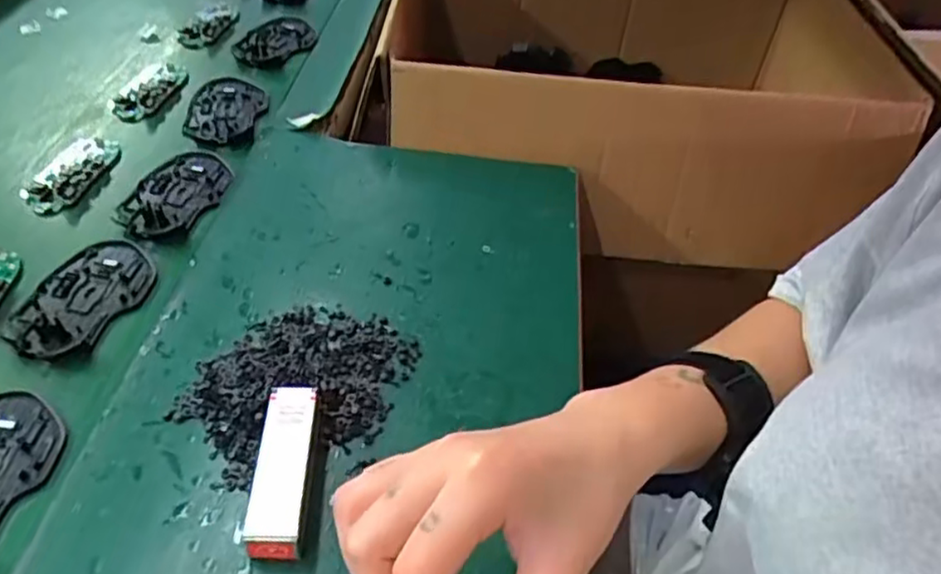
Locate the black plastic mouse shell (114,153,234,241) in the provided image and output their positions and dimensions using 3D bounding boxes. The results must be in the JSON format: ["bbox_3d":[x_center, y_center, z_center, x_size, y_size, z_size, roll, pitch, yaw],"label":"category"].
[{"bbox_3d":[-0.250,-0.080,0.564,0.069,0.011,0.112,11,47,6],"label":"black plastic mouse shell"}]

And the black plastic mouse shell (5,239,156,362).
[{"bbox_3d":[-0.279,0.005,0.480,0.071,0.010,0.112,16,48,11],"label":"black plastic mouse shell"}]

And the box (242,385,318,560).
[{"bbox_3d":[-0.106,0.105,0.379,0.029,0.027,0.097,0,47,-5],"label":"box"}]

